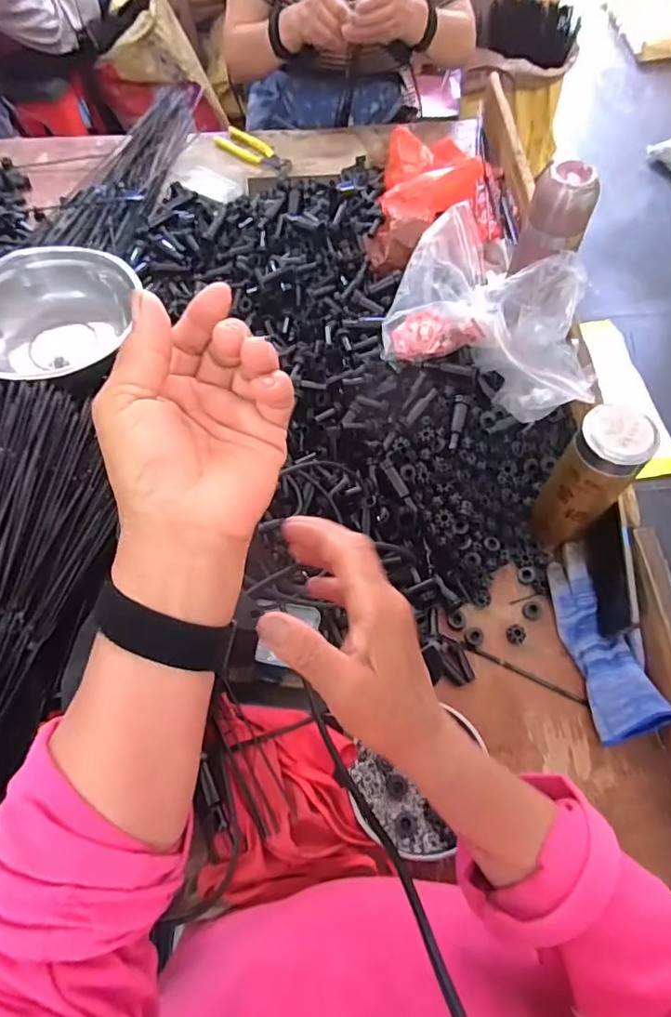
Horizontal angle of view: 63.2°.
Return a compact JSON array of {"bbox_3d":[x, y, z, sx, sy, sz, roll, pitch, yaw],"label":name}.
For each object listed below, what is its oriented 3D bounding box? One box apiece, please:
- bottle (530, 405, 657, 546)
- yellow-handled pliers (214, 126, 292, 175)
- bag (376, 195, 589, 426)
[{"bbox_3d":[0.246,-0.025,0.542,0.067,0.178,0.059,33,68,16],"label":"bottle"},{"bbox_3d":[-0.150,-0.639,0.978,0.069,0.014,0.161,-39,69,-17],"label":"yellow-handled pliers"},{"bbox_3d":[0.198,-0.237,0.645,0.245,0.126,0.209,26,66,13],"label":"bag"}]

